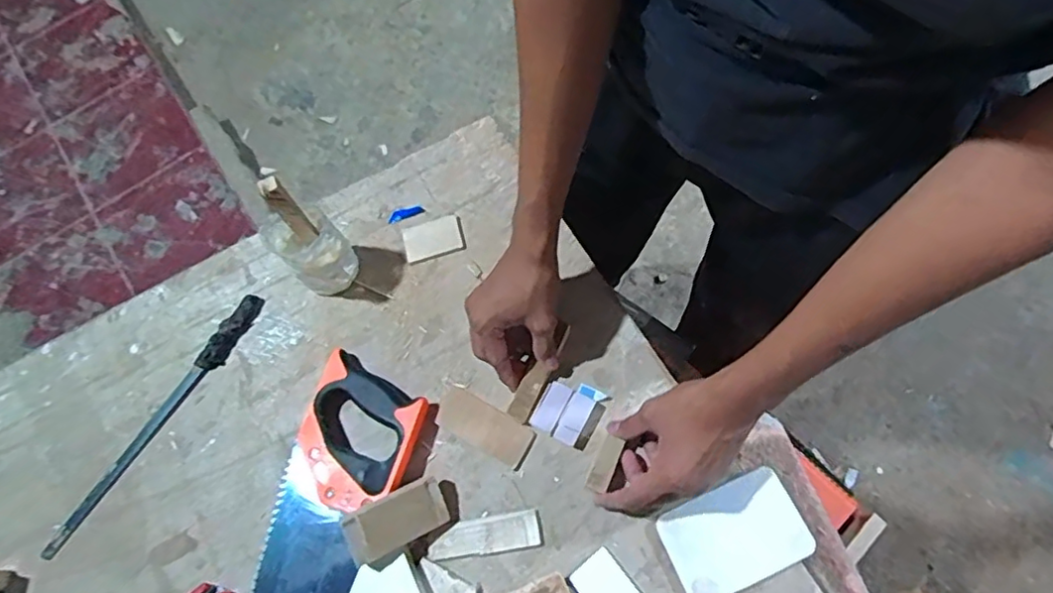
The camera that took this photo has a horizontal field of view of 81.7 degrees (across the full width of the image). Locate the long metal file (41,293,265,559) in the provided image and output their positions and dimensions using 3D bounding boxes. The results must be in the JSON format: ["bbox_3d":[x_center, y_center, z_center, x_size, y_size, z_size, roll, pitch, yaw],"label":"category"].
[{"bbox_3d":[-0.387,0.126,0.636,0.029,0.017,0.314,31,76,14],"label":"long metal file"}]

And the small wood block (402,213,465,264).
[{"bbox_3d":[-0.106,-0.067,0.688,0.067,0.007,0.046,-15,70,-1],"label":"small wood block"}]

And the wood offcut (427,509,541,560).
[{"bbox_3d":[-0.040,0.222,0.567,0.103,0.006,0.031,-10,70,1],"label":"wood offcut"}]

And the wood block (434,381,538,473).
[{"bbox_3d":[-0.043,0.129,0.607,0.101,0.004,0.043,27,75,13],"label":"wood block"}]

